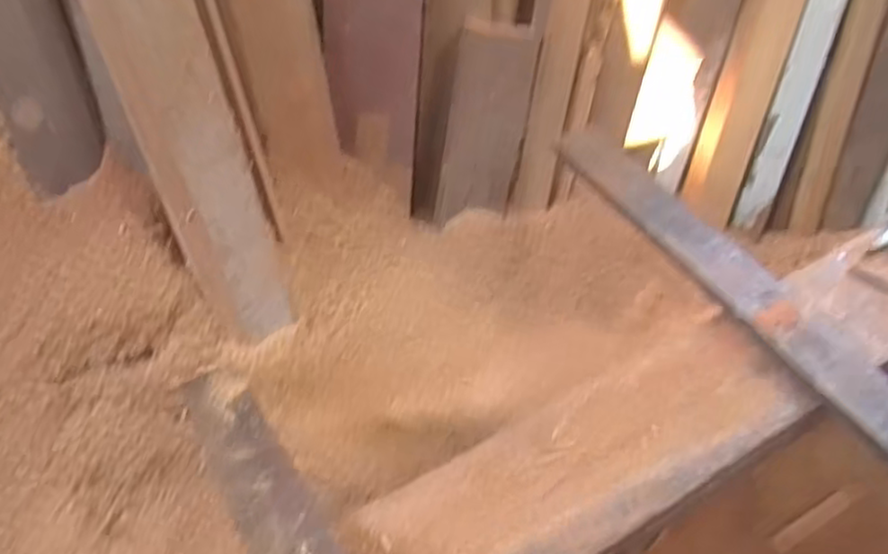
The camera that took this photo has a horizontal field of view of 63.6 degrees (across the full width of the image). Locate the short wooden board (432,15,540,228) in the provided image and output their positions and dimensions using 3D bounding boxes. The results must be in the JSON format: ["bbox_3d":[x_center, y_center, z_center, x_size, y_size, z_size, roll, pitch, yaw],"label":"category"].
[{"bbox_3d":[0.078,-0.281,1.335,0.138,0.363,0.026,10,17,1],"label":"short wooden board"}]

